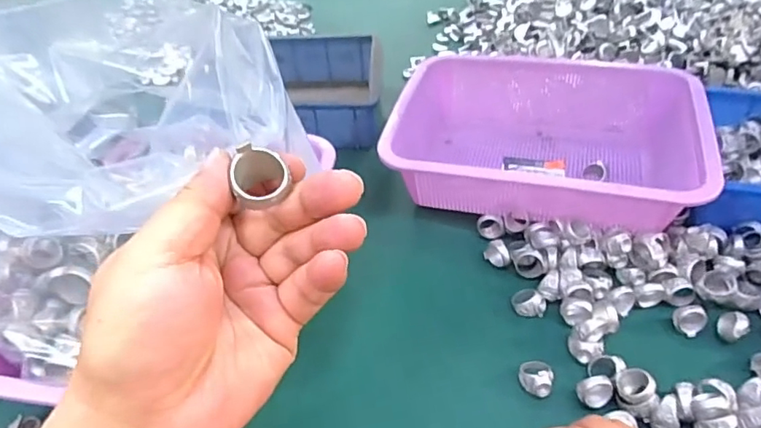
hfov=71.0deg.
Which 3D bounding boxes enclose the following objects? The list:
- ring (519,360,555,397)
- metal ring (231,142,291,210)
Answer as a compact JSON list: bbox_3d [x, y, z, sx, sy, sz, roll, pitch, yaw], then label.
[{"bbox_3d":[0.121,0.124,0.413,0.026,0.014,0.028,-2,43,2],"label":"ring"},{"bbox_3d":[-0.048,-0.015,0.208,0.021,0.009,0.022,12,76,-8],"label":"metal ring"}]

